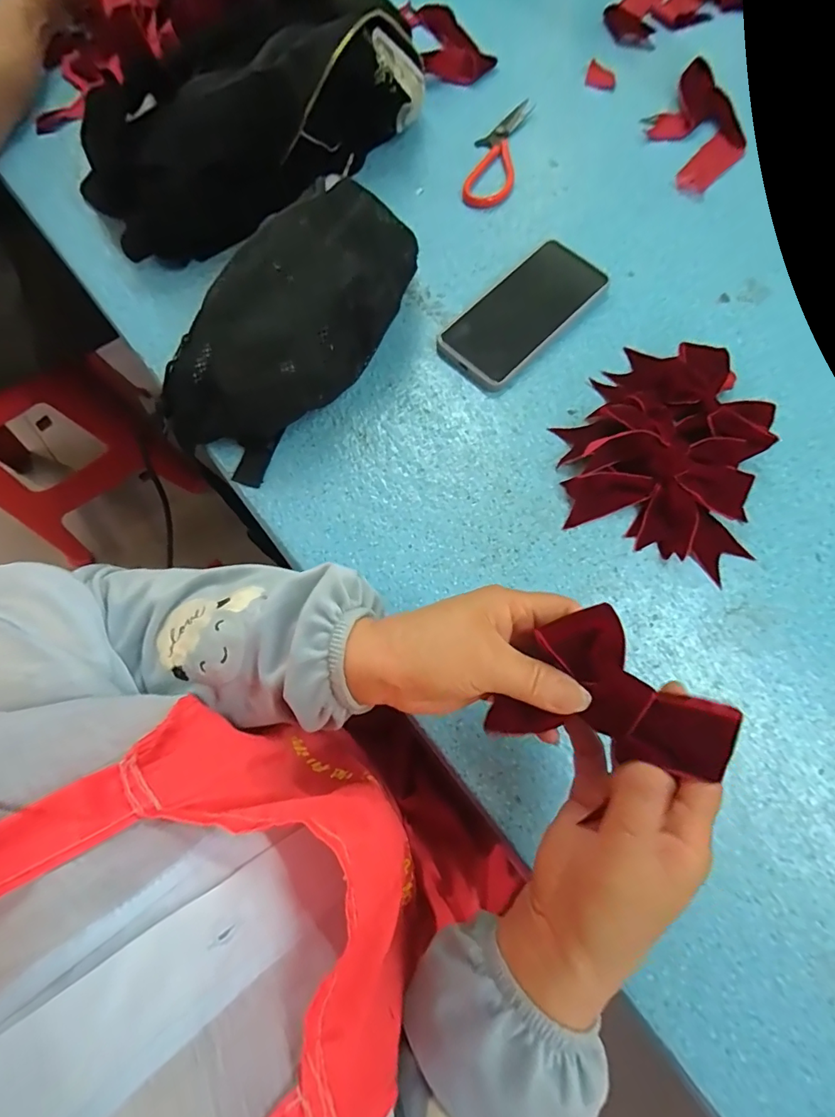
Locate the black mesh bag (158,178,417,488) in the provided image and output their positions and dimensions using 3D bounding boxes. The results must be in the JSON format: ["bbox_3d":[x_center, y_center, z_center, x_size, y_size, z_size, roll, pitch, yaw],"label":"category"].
[{"bbox_3d":[-0.091,-0.200,0.407,0.119,0.092,0.269,31,76,10],"label":"black mesh bag"}]

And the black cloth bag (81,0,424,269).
[{"bbox_3d":[-0.160,-0.438,0.475,0.355,0.107,0.148,-35,76,-9],"label":"black cloth bag"}]

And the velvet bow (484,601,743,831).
[{"bbox_3d":[0.096,0.069,0.246,0.101,0.050,0.077,13,74,5],"label":"velvet bow"}]

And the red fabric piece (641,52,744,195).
[{"bbox_3d":[0.299,-0.469,0.526,0.087,0.020,0.159,-15,73,-4],"label":"red fabric piece"}]

